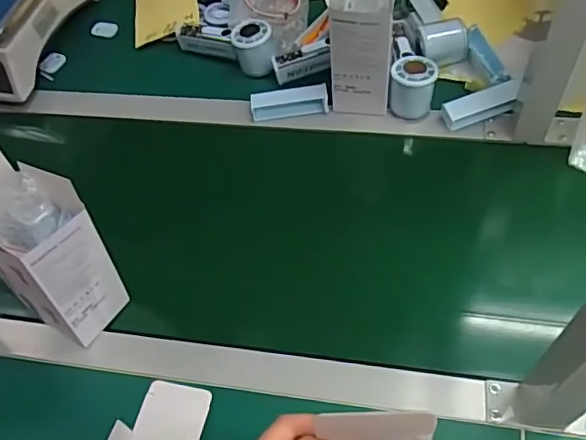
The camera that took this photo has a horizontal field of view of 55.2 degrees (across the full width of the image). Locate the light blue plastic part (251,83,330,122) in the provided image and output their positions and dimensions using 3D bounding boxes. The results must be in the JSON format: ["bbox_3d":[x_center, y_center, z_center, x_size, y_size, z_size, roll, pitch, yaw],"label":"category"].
[{"bbox_3d":[-0.004,-0.155,0.739,0.099,0.032,0.028,-6,58,3],"label":"light blue plastic part"}]

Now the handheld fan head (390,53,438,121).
[{"bbox_3d":[0.152,-0.170,0.715,0.059,0.059,0.052,10,60,7],"label":"handheld fan head"}]

